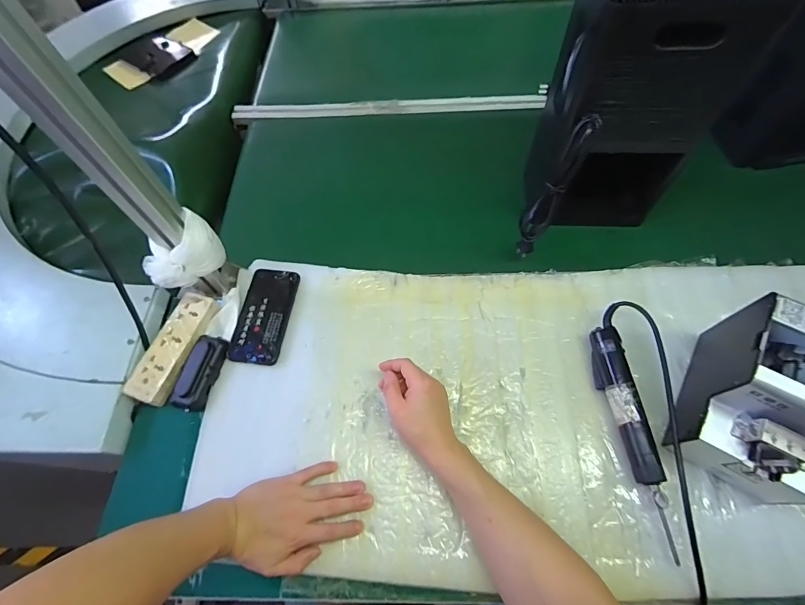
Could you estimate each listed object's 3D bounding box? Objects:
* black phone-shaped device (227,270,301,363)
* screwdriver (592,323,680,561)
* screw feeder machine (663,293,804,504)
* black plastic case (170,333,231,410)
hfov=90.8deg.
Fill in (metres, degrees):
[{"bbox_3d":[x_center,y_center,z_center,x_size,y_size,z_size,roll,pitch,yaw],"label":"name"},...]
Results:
[{"bbox_3d":[-0.212,0.018,0.614,0.080,0.011,0.157,7,63,5],"label":"black phone-shaped device"},{"bbox_3d":[0.290,0.159,0.502,0.037,0.045,0.265,-7,62,-2],"label":"screwdriver"},{"bbox_3d":[0.421,0.113,0.452,0.134,0.140,0.167,33,68,17],"label":"screw feeder machine"},{"bbox_3d":[-0.288,0.100,0.570,0.045,0.032,0.107,14,64,9],"label":"black plastic case"}]

